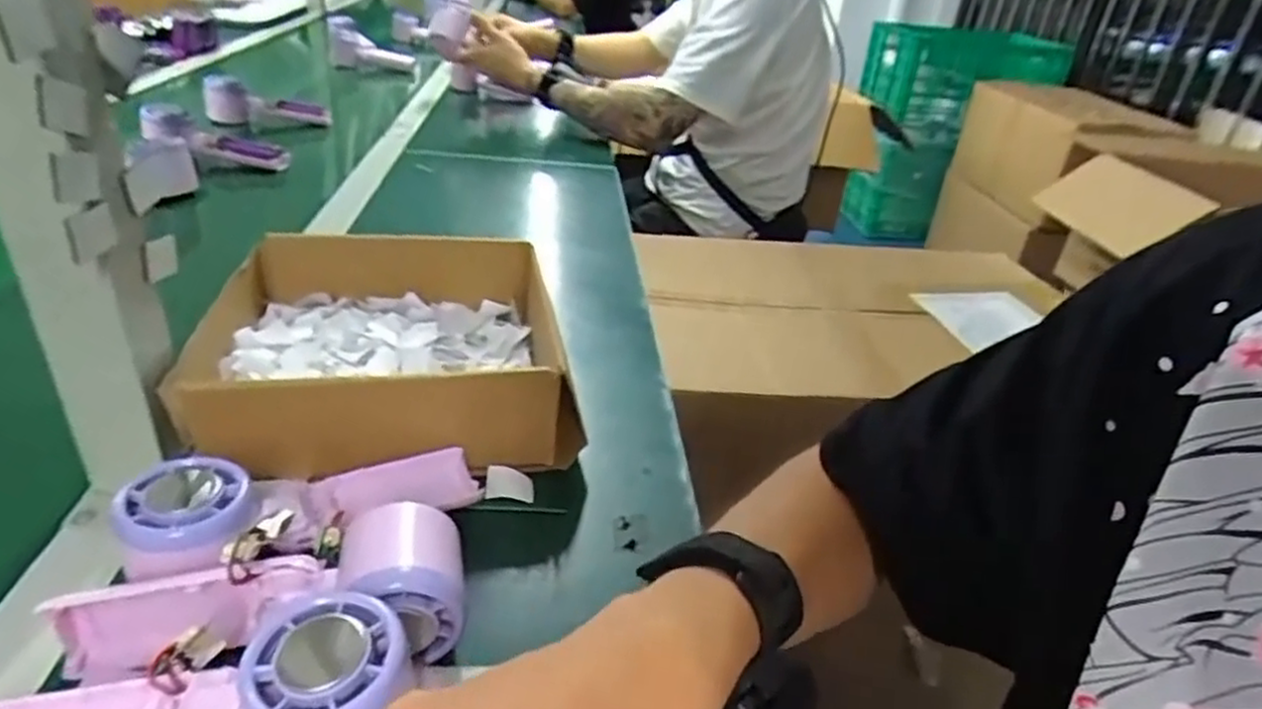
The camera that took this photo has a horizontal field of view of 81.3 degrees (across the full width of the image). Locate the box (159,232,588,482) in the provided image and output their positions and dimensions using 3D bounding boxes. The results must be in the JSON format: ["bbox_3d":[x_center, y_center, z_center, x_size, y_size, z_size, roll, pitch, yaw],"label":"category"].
[{"bbox_3d":[-0.162,-0.003,0.500,0.213,0.081,0.204,-3,32,-12],"label":"box"}]

